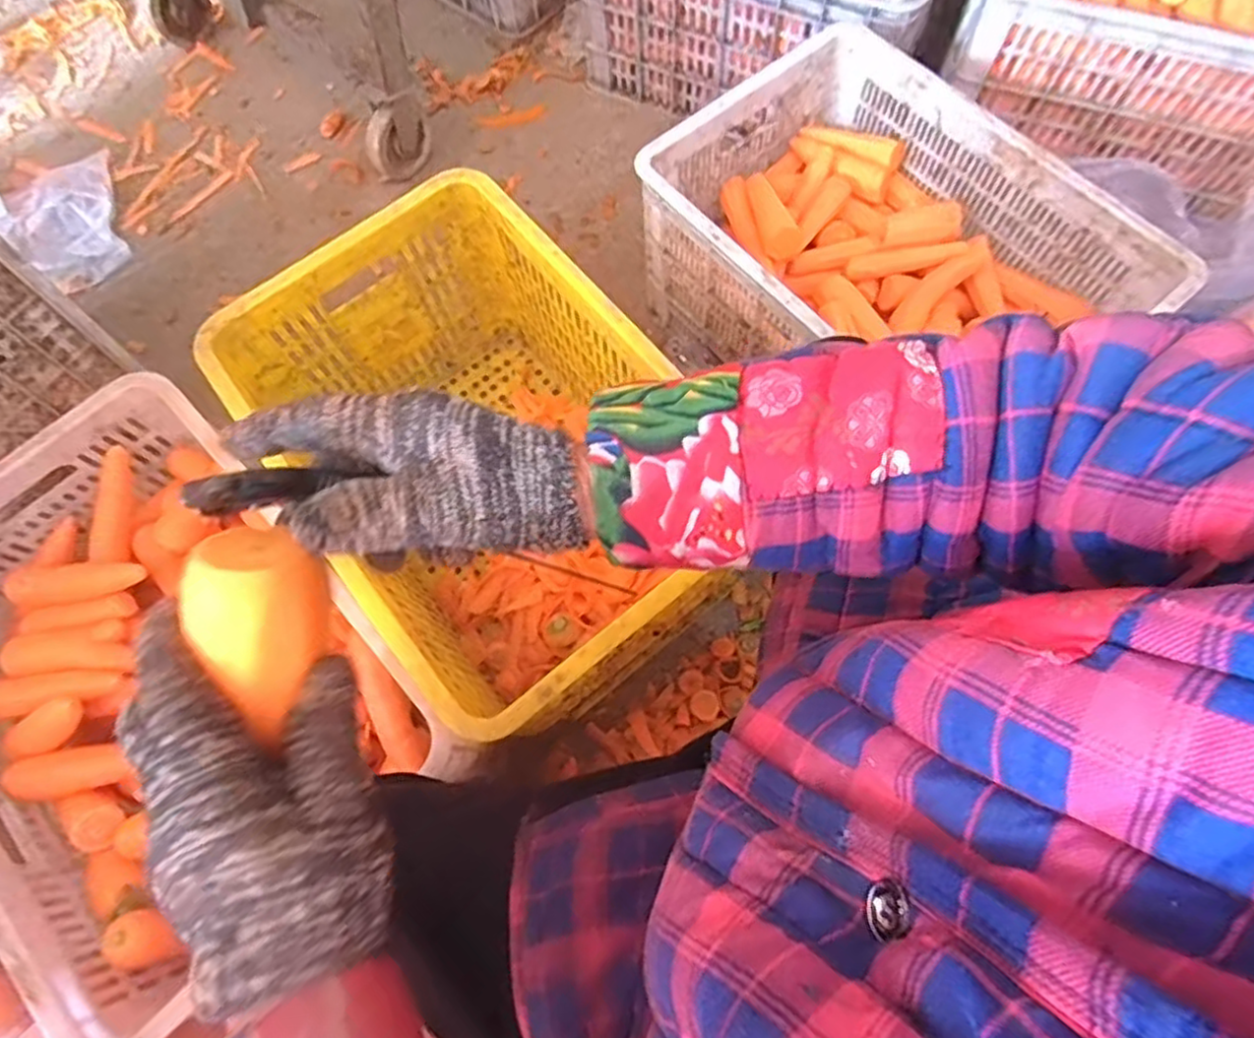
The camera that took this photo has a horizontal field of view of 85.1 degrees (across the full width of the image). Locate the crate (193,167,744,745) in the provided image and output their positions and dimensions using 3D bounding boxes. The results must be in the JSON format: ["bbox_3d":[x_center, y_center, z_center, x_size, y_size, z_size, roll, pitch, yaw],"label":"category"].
[{"bbox_3d":[-0.155,-0.053,0.799,0.373,0.298,0.539,-37,72,-11],"label":"crate"}]

